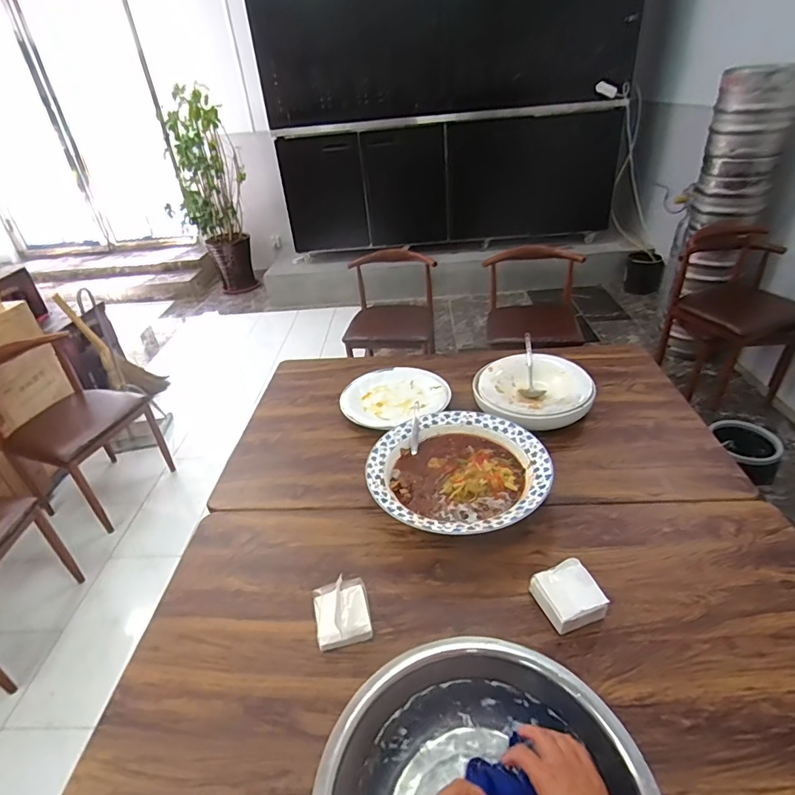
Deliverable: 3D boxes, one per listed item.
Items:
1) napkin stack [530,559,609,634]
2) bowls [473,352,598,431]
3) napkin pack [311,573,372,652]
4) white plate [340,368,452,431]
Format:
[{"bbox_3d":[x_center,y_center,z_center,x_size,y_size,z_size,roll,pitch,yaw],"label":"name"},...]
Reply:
[{"bbox_3d":[0.284,0.328,0.797,0.093,0.047,0.093,-14,35,-12],"label":"napkin stack"},{"bbox_3d":[0.358,-0.011,1.262,0.290,0.070,0.271,-4,34,3],"label":"bowls"},{"bbox_3d":[-0.095,0.360,0.813,0.091,0.055,0.101,-11,34,-8],"label":"napkin pack"},{"bbox_3d":[-0.013,-0.007,1.328,0.285,0.035,0.291,-5,31,3],"label":"white plate"}]

